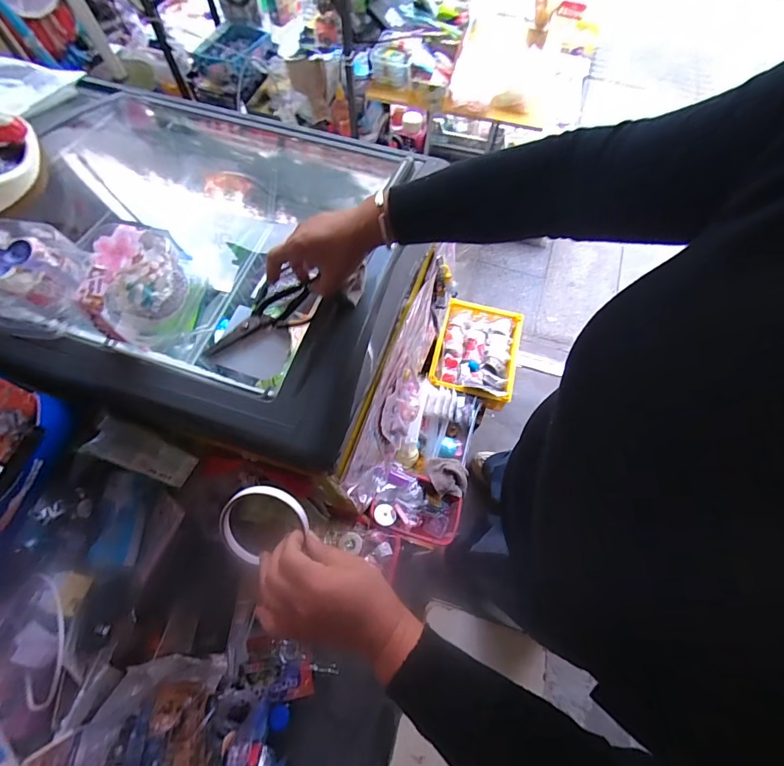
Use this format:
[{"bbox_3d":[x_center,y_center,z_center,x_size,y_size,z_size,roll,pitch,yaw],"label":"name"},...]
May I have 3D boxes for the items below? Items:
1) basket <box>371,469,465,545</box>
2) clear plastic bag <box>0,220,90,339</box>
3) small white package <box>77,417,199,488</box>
[{"bbox_3d":[0.059,0.307,0.998,0.213,0.079,0.145,15,67,5],"label":"basket"},{"bbox_3d":[-0.447,-0.127,0.480,0.148,0.077,0.119,-1,67,-2],"label":"clear plastic bag"},{"bbox_3d":[-0.323,0.093,0.529,0.019,0.125,0.049,-1,58,45],"label":"small white package"}]

